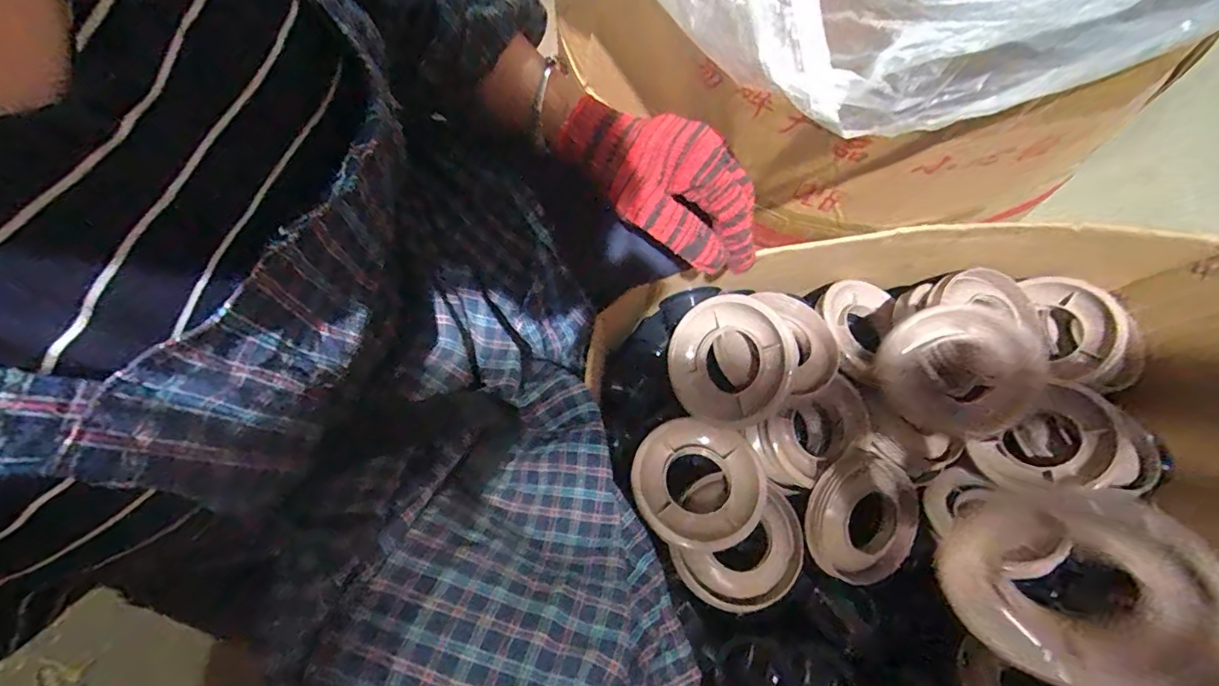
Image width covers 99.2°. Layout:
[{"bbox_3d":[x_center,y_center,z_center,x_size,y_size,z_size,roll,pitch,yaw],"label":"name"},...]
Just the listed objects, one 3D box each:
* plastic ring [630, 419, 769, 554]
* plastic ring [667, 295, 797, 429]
[{"bbox_3d":[0.084,0.137,0.498,0.124,0.037,0.114,0,73,-1],"label":"plastic ring"},{"bbox_3d":[0.115,0.019,0.499,0.122,0.013,0.121,1,91,33],"label":"plastic ring"}]

